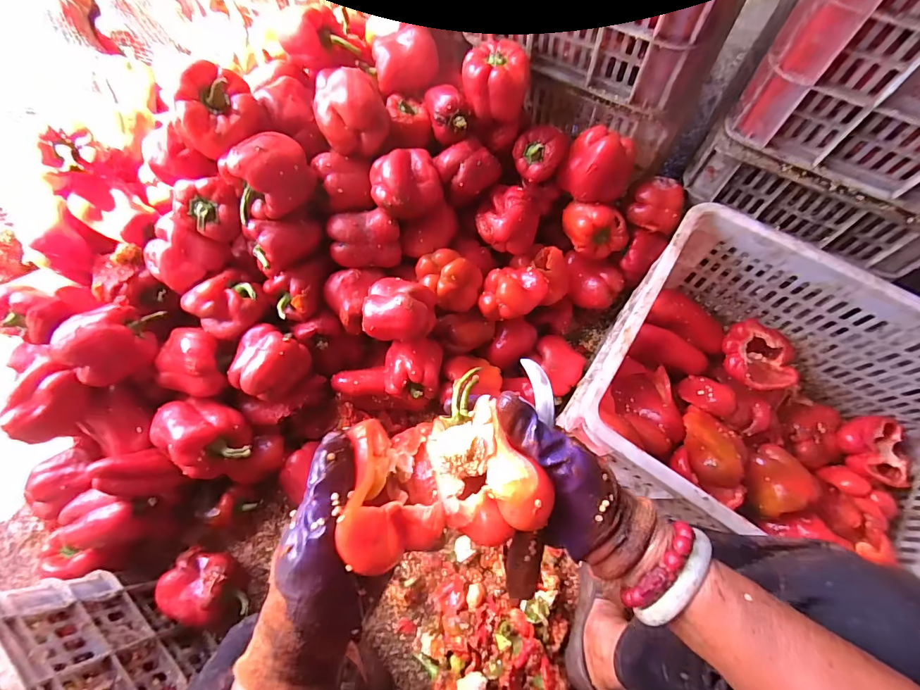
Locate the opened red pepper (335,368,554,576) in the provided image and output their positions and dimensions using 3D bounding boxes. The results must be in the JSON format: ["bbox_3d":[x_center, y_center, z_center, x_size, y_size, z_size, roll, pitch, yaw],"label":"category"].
[{"bbox_3d":[-0.016,0.090,0.291,0.121,0.064,0.107,-25,72,-7],"label":"opened red pepper"}]

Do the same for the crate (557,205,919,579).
[{"bbox_3d":[0.429,0.113,0.554,0.505,0.247,0.339,32,75,12],"label":"crate"}]

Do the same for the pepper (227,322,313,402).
[{"bbox_3d":[-0.282,0.028,0.625,0.086,0.071,0.096,30,74,12],"label":"pepper"}]

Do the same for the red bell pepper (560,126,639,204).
[{"bbox_3d":[0.210,-0.275,0.647,0.103,0.081,0.086,21,73,9],"label":"red bell pepper"}]

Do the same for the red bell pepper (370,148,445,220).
[{"bbox_3d":[-0.076,-0.231,0.613,0.101,0.071,0.083,-21,71,-6],"label":"red bell pepper"}]

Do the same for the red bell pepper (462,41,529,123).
[{"bbox_3d":[0.052,-0.375,0.617,0.089,0.081,0.094,-1,70,2],"label":"red bell pepper"}]

